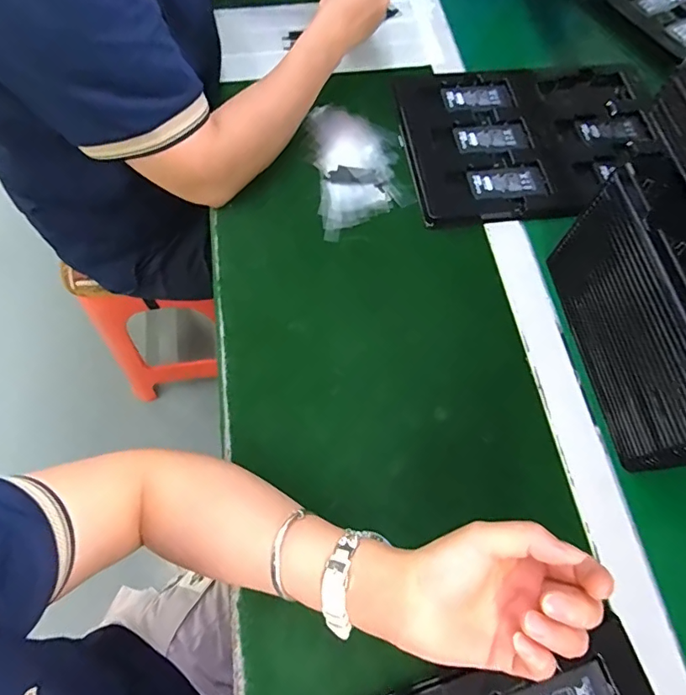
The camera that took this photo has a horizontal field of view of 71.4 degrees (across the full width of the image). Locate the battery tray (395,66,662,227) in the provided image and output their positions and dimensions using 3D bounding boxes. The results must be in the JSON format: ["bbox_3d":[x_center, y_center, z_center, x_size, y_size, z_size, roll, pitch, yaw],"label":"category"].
[{"bbox_3d":[0.232,-0.256,0.581,0.312,0.013,0.234,-5,68,-3],"label":"battery tray"}]

